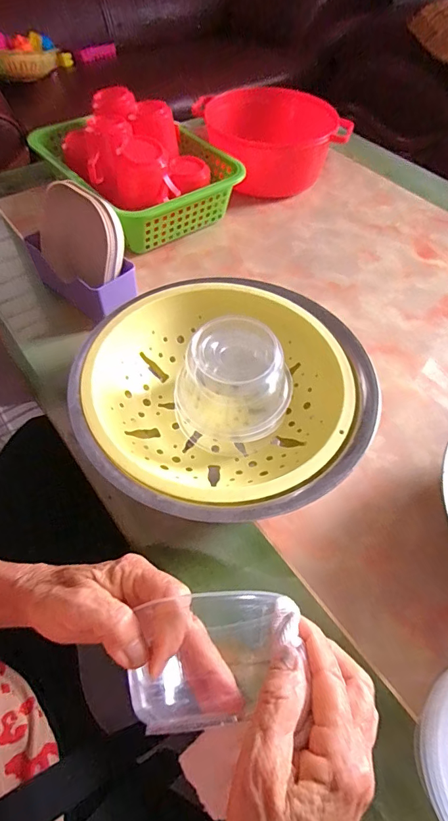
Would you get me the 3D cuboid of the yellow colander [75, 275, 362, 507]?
[{"bbox_3d":[-0.007,-0.015,0.432,0.240,0.071,0.252,0,54,-1],"label":"yellow colander"}]

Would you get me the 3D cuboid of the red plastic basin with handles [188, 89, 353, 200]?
[{"bbox_3d":[0.072,-0.453,0.720,0.191,0.109,0.204,-23,58,-16],"label":"red plastic basin with handles"}]

